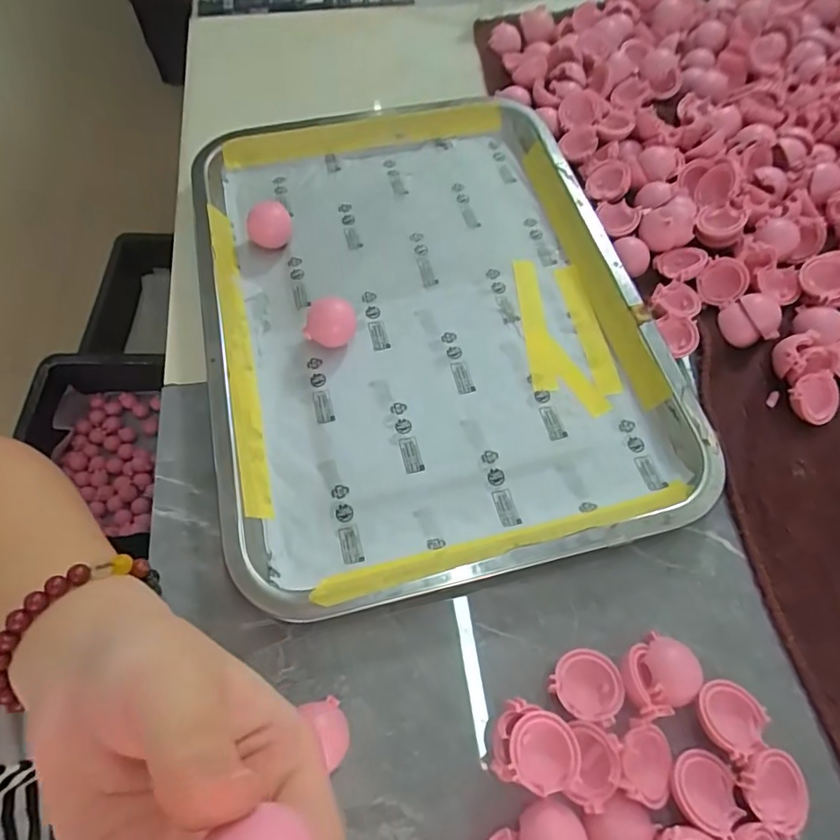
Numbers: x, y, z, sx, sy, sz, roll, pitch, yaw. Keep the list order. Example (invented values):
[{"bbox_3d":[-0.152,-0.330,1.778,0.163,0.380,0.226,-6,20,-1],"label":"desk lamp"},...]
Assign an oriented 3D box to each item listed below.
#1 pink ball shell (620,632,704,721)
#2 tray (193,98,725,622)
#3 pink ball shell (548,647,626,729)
[{"bbox_3d":[0.110,0.117,0.248,0.039,0.020,0.030,-23,65,-13],"label":"pink ball shell"},{"bbox_3d":[0.000,-0.076,0.340,0.258,0.022,0.346,-12,63,-8],"label":"tray"},{"bbox_3d":[0.076,0.121,0.248,0.029,0.019,0.029,1,62,-1],"label":"pink ball shell"}]

